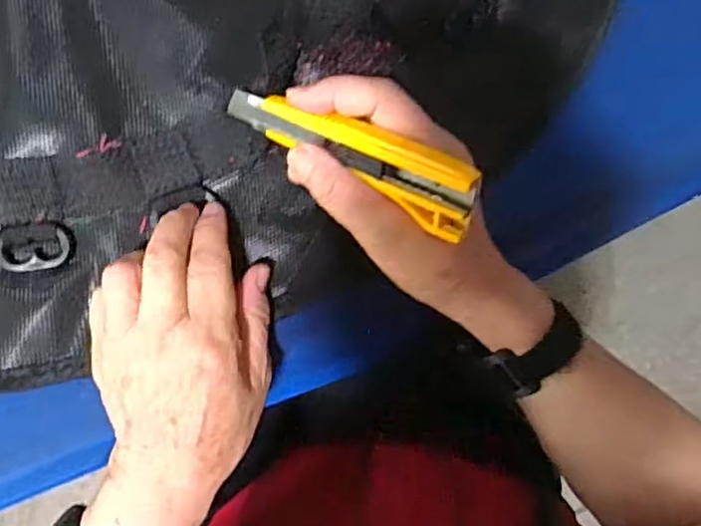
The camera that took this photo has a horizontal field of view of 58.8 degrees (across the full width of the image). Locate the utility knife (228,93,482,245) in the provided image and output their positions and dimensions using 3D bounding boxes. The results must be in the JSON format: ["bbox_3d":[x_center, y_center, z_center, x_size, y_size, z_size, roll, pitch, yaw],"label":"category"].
[{"bbox_3d":[-0.006,-0.060,0.328,0.151,0.024,0.028,27,83,23],"label":"utility knife"}]

